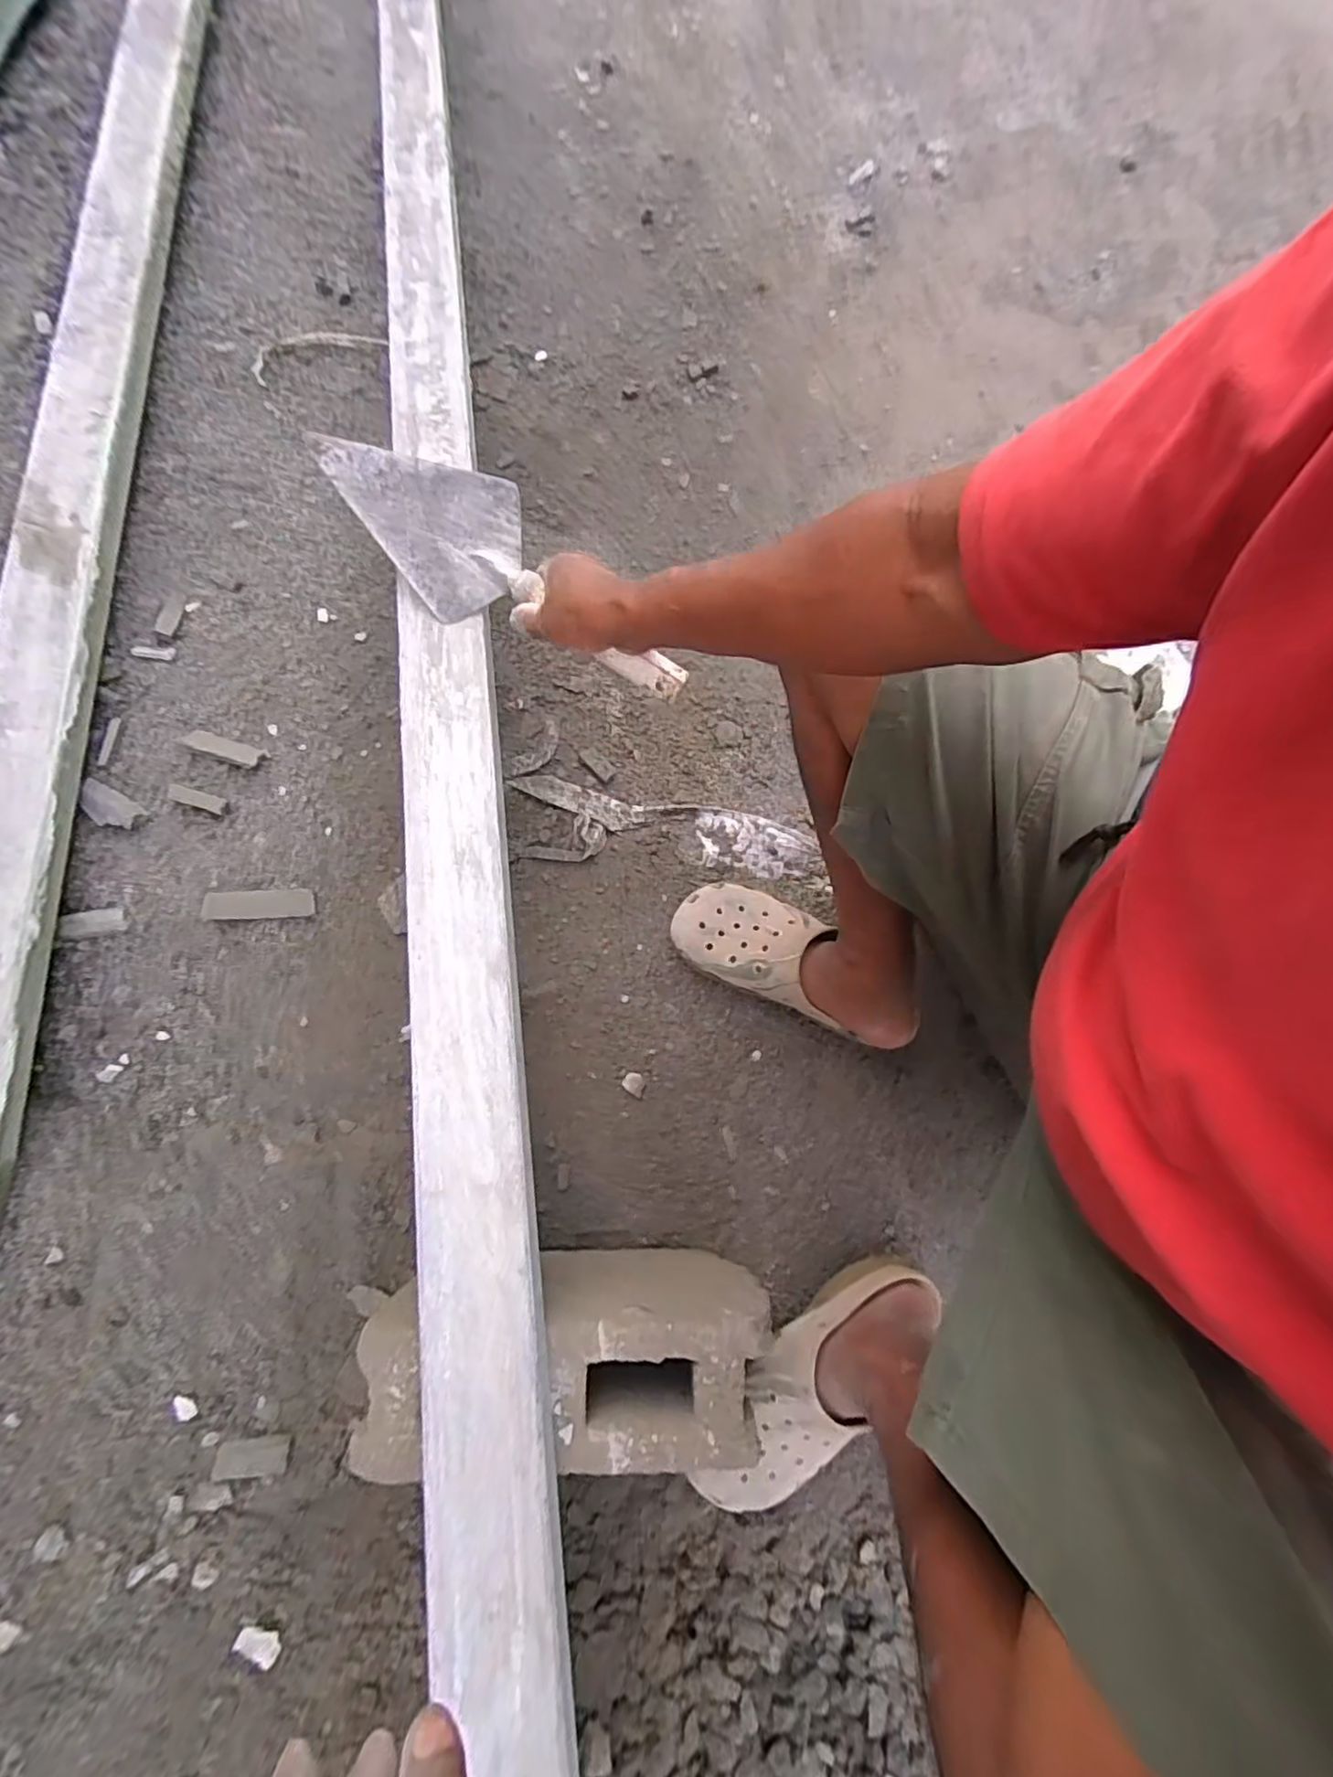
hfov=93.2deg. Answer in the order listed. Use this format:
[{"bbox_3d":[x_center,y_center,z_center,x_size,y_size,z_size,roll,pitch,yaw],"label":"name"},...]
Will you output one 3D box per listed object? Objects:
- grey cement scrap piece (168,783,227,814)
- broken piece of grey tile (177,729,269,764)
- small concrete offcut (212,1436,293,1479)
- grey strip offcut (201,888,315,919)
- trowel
[{"bbox_3d":[-0.524,-0.101,0.702,0.061,0.007,0.019,15,77,5],"label":"grey cement scrap piece"},{"bbox_3d":[-0.511,-0.164,0.722,0.092,0.006,0.025,18,77,5],"label":"broken piece of grey tile"},{"bbox_3d":[-0.371,0.509,0.564,0.060,0.004,0.029,2,76,-11],"label":"small concrete offcut"},{"bbox_3d":[-0.440,0.016,0.682,0.104,0.010,0.031,-2,76,-19],"label":"grey strip offcut"},{"bbox_3d":[-0.134,-0.277,0.557,0.357,0.067,0.113,35,79,3],"label":"trowel"}]

